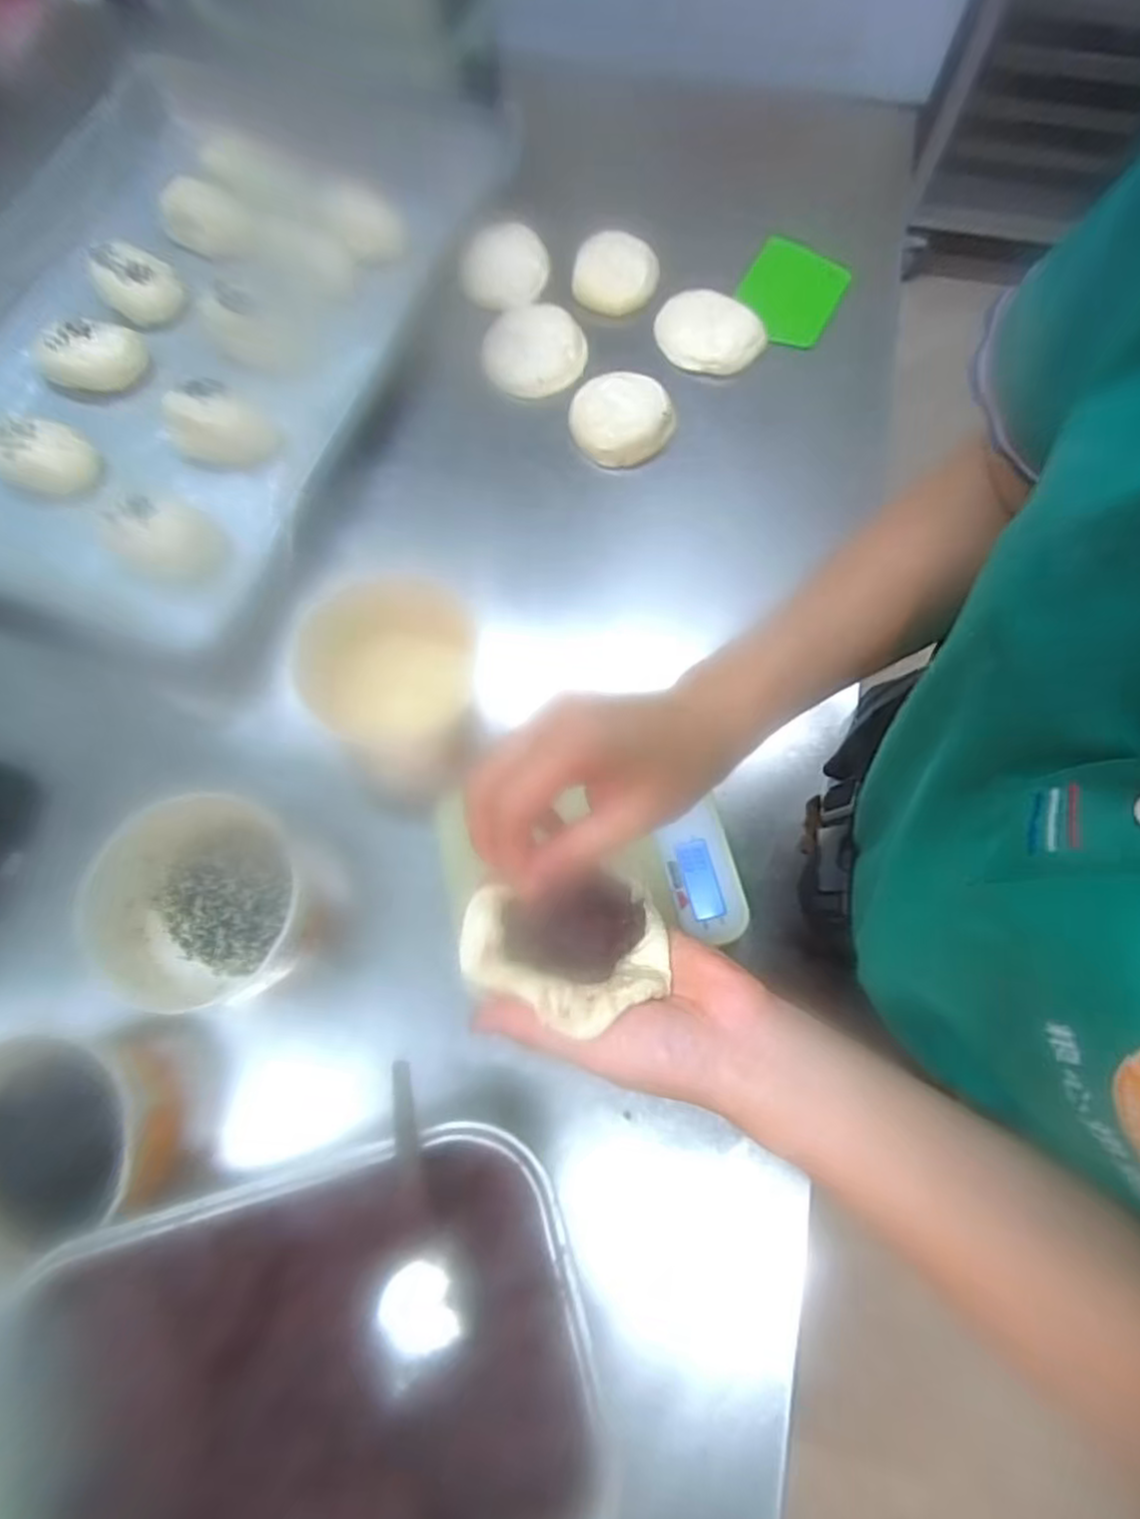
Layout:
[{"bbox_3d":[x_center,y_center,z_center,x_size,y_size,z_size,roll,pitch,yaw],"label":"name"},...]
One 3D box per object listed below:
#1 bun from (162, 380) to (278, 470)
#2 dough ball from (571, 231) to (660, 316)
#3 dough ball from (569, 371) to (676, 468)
[{"bbox_3d":[-0.297,-0.283,0.601,0.071,0.045,0.058,15,72,6],"label":"bun"},{"bbox_3d":[0.044,-0.462,0.675,0.074,0.030,0.071,0,71,1],"label":"dough ball"},{"bbox_3d":[0.045,-0.297,0.613,0.086,0.027,0.081,0,71,1],"label":"dough ball"}]

